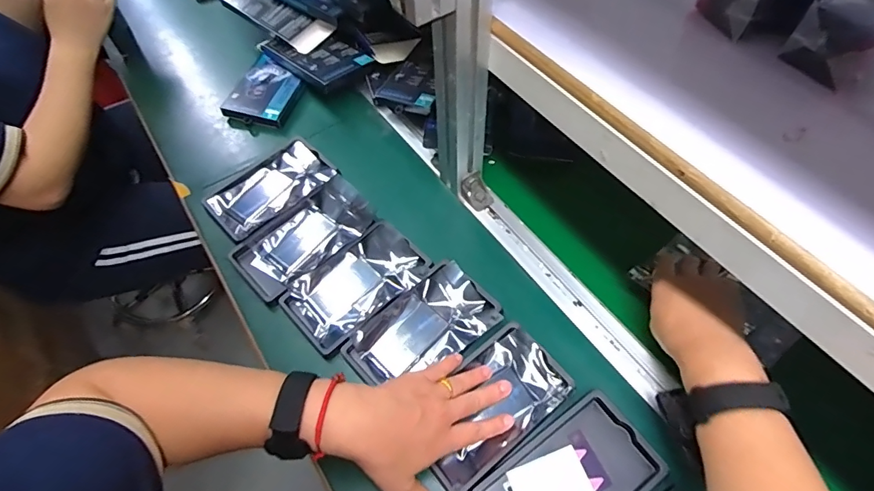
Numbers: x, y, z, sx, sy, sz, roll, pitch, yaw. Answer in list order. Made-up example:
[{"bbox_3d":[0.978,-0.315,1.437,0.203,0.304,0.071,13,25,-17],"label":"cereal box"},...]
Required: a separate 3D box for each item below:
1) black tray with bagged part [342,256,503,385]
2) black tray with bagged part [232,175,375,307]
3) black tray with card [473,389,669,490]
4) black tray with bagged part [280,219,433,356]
[{"bbox_3d":[-0.014,0.093,0.498,0.154,0.021,0.095,-37,64,-19],"label":"black tray with bagged part"},{"bbox_3d":[-0.161,-0.014,0.569,0.171,0.017,0.098,-38,65,-19],"label":"black tray with bagged part"},{"bbox_3d":[0.121,0.218,0.423,0.160,0.019,0.093,-32,63,-16],"label":"black tray with card"},{"bbox_3d":[-0.092,0.042,0.529,0.155,0.011,0.095,-39,65,-19],"label":"black tray with bagged part"}]

